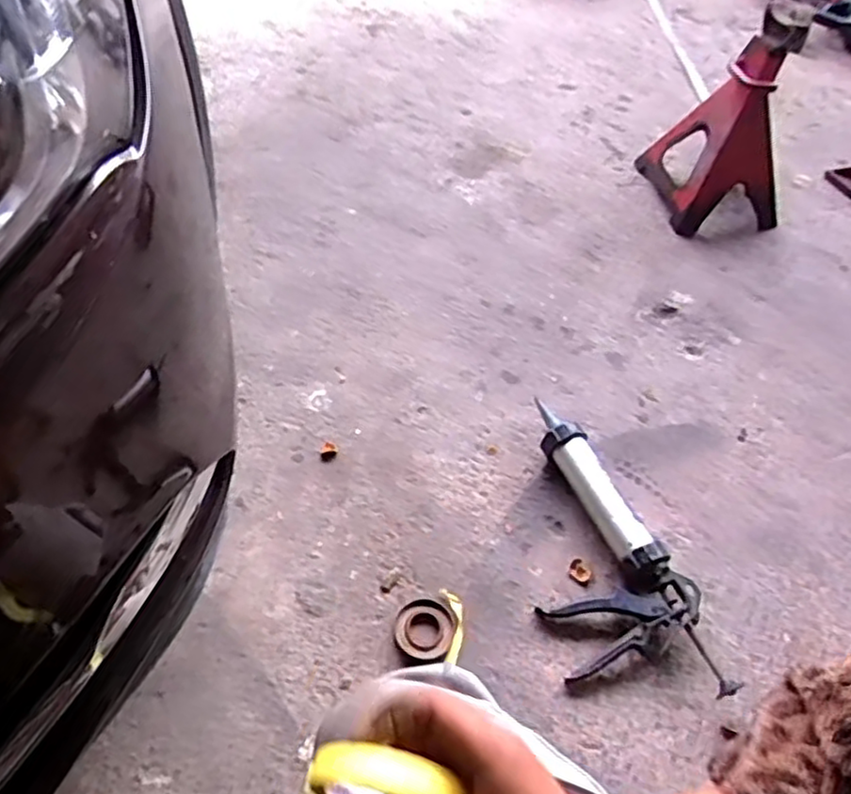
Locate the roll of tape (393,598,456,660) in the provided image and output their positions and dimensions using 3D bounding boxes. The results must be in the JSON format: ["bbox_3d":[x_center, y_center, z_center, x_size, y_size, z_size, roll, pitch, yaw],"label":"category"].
[{"bbox_3d":[0.000,0.303,0.880,0.076,0.018,0.076,2,52,-2],"label":"roll of tape"}]

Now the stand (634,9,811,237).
[{"bbox_3d":[0.629,-0.558,1.354,0.214,0.383,0.229,-7,53,-9],"label":"stand"}]

